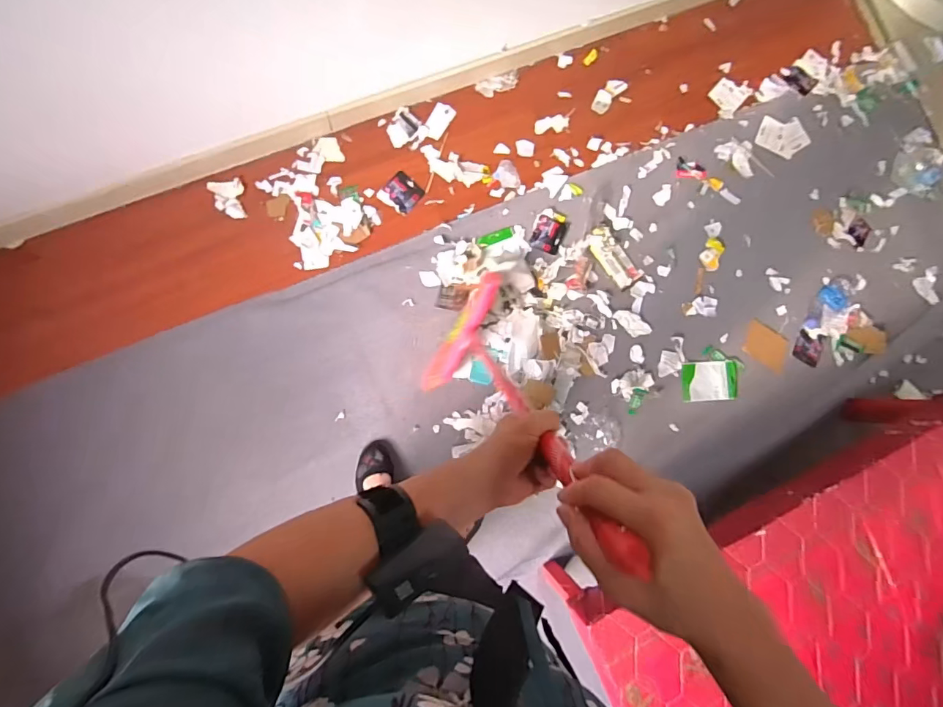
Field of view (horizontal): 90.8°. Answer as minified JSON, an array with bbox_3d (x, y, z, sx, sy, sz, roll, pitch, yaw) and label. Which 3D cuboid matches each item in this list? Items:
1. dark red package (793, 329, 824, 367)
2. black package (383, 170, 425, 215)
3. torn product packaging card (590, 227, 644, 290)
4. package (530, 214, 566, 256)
[{"bbox_3d":[1.133,-0.016,1.562,0.102,0.011,0.105,25,83,-5],"label":"dark red package"},{"bbox_3d":[-0.202,-0.477,1.378,0.100,0.009,0.099,40,82,-3],"label":"black package"},{"bbox_3d":[0.444,-0.298,1.451,0.092,0.019,0.204,-43,92,-9],"label":"torn product packaging card"},{"bbox_3d":[0.237,-0.365,1.431,0.091,0.012,0.105,21,83,-6],"label":"package"}]

